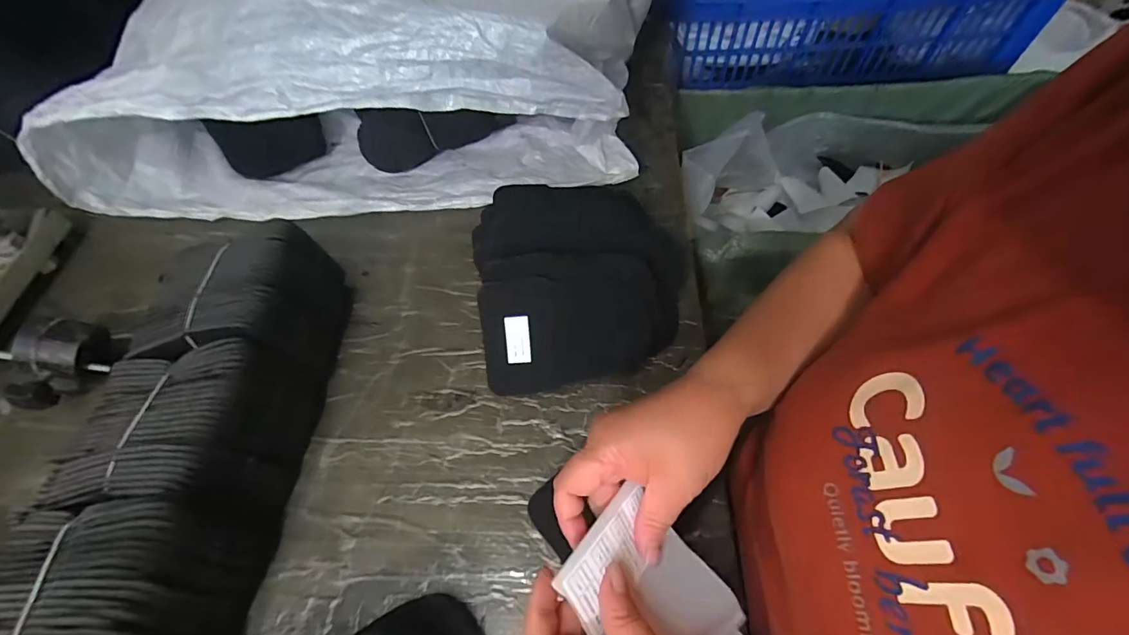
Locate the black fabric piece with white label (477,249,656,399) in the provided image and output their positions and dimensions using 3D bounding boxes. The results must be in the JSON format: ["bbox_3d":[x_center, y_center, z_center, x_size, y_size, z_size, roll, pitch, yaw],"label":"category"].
[{"bbox_3d":[0.007,0.000,0.427,0.158,0.013,0.115,-8,97,-10],"label":"black fabric piece with white label"}]

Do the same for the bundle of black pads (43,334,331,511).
[{"bbox_3d":[-0.297,0.090,0.384,0.140,0.098,0.125,-3,59,2],"label":"bundle of black pads"}]

